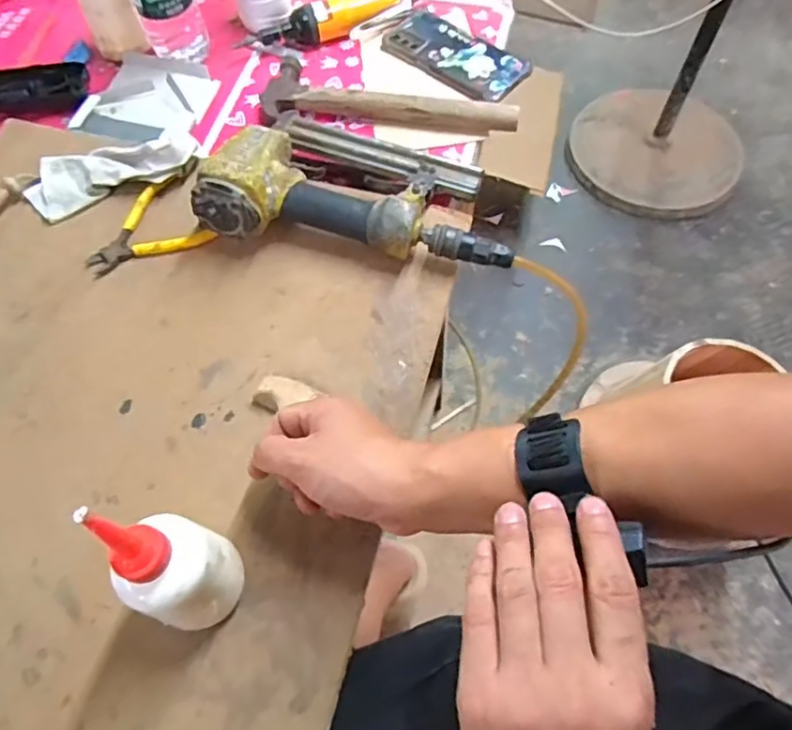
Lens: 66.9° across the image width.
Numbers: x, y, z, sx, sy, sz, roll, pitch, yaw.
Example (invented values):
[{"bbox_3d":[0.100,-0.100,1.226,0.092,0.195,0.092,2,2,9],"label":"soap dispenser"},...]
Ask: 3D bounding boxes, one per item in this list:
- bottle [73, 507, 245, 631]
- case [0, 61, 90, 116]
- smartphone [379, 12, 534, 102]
[{"bbox_3d":[-0.130,0.121,0.363,0.054,0.145,0.063,17,65,10],"label":"bottle"},{"bbox_3d":[-0.396,-0.306,0.662,0.102,0.024,0.062,-6,63,-2],"label":"case"},{"bbox_3d":[0.066,-0.353,0.684,0.167,0.015,0.072,38,70,18],"label":"smartphone"}]

